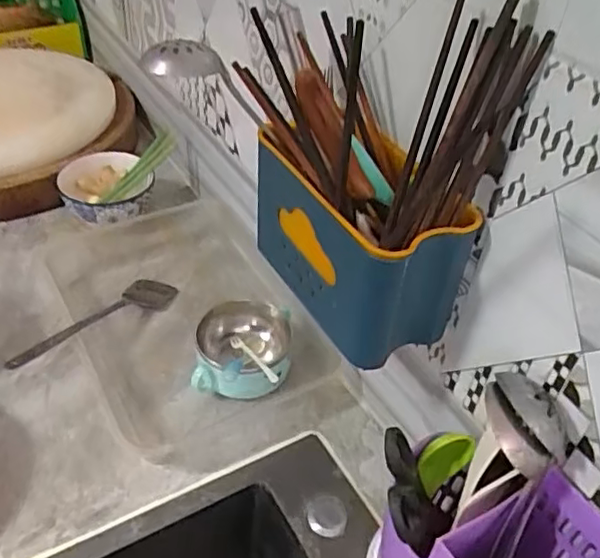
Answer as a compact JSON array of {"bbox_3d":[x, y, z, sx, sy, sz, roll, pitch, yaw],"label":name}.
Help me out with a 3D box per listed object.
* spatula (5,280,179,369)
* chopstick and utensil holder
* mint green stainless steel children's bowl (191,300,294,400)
[{"bbox_3d":[-0.232,0.049,0.740,0.061,0.027,0.260,20,22,15],"label":"spatula"},{"bbox_3d":[0.051,-0.035,0.524,0.124,0.126,0.174,-12,45,-18],"label":"chopstick and utensil holder"},{"bbox_3d":[-0.066,0.081,0.736,0.104,0.061,0.121,3,43,-3],"label":"mint green stainless steel children's bowl"}]

